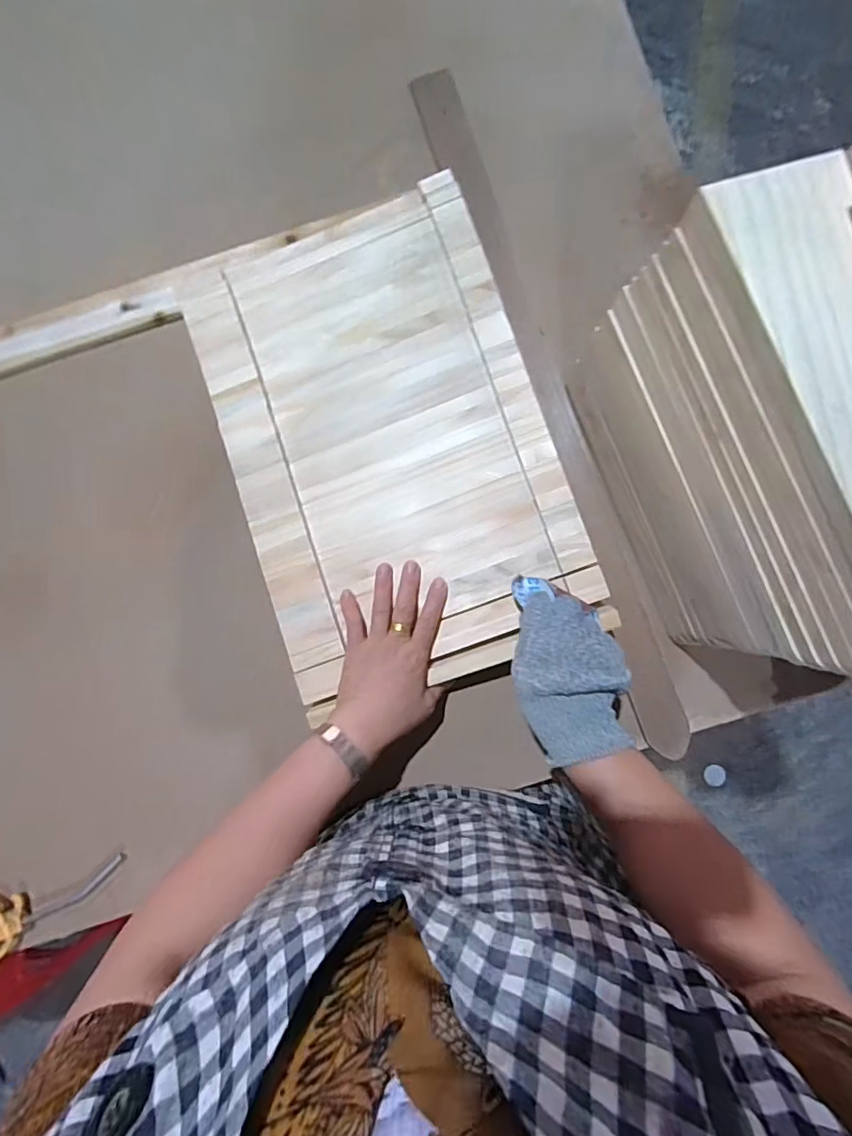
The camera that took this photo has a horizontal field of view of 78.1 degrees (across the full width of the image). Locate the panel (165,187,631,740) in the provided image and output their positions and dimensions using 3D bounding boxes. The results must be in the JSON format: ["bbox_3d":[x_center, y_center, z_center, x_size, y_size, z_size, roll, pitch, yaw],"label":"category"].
[{"bbox_3d":[-0.041,-0.123,0.513,0.297,0.025,0.459,-19,85,4],"label":"panel"}]

